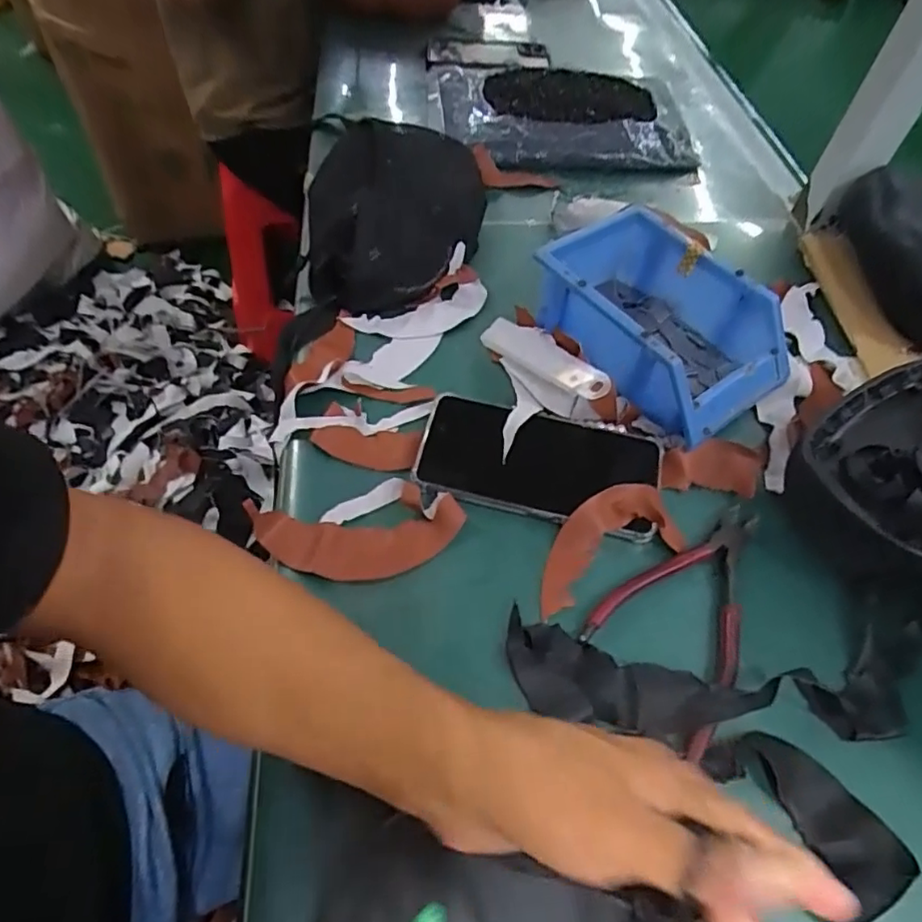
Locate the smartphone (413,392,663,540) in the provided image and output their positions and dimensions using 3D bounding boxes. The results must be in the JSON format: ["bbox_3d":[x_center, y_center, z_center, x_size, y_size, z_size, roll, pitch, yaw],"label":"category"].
[{"bbox_3d":[0.053,-0.001,0.410,0.160,0.015,0.081,11,62,6],"label":"smartphone"}]

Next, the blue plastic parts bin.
[{"bbox_3d":[0.149,-0.103,0.457,0.121,0.074,0.176,-28,62,-22],"label":"blue plastic parts bin"}]

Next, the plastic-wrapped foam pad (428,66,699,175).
[{"bbox_3d":[0.113,-0.405,0.692,0.288,0.032,0.213,2,55,-3],"label":"plastic-wrapped foam pad"}]

